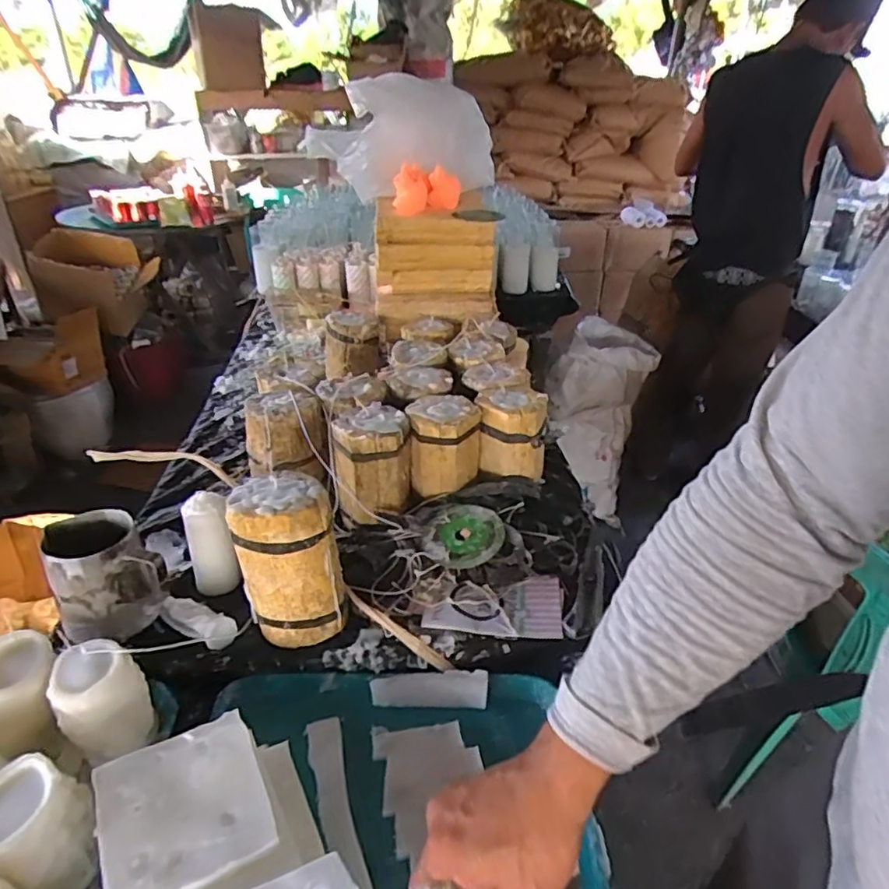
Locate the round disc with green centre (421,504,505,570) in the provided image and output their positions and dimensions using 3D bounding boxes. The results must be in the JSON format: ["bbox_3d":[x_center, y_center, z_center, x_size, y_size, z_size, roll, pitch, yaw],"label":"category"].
[{"bbox_3d":[0.022,0.106,0.704,0.092,0.020,0.089,1,31,-1],"label":"round disc with green centre"}]

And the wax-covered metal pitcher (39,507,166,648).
[{"bbox_3d":[-0.341,0.130,0.604,0.091,0.100,0.096,-19,37,-31],"label":"wax-covered metal pitcher"}]

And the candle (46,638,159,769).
[{"bbox_3d":[-0.303,0.231,0.534,0.070,0.096,0.070,-23,39,-35],"label":"candle"}]

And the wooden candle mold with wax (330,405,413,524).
[{"bbox_3d":[-0.089,0.023,0.739,0.091,0.113,0.096,-2,31,-6],"label":"wooden candle mold with wax"}]

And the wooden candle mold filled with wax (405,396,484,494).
[{"bbox_3d":[0.000,0.002,0.776,0.093,0.106,0.089,-2,31,-6],"label":"wooden candle mold filled with wax"}]

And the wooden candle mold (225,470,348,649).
[{"bbox_3d":[-0.154,0.111,0.599,0.098,0.151,0.092,-6,32,-13],"label":"wooden candle mold"}]

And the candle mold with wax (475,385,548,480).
[{"bbox_3d":[0.087,-0.018,0.802,0.092,0.094,0.090,5,31,6],"label":"candle mold with wax"}]

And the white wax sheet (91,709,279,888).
[{"bbox_3d":[-0.194,0.269,0.446,0.111,0.007,0.114,-16,40,-28],"label":"white wax sheet"}]

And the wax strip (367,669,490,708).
[{"bbox_3d":[-0.015,0.246,0.605,0.114,0.004,0.035,2,64,-1],"label":"wax strip"}]

